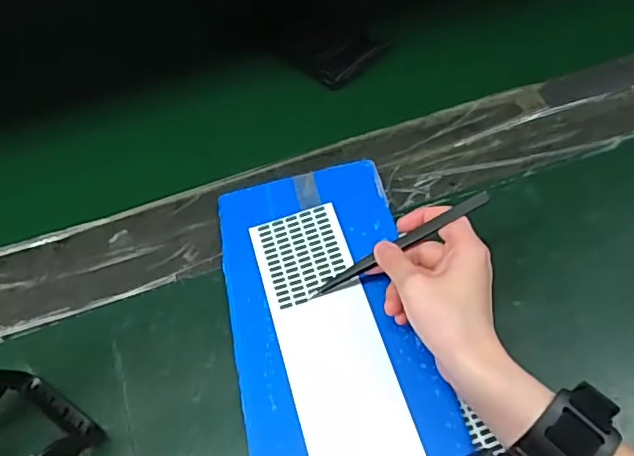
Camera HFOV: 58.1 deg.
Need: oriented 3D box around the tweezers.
[{"bbox_3d":[0.052,0.012,0.380,0.134,0.008,0.011,-32,49,21],"label":"tweezers"}]

